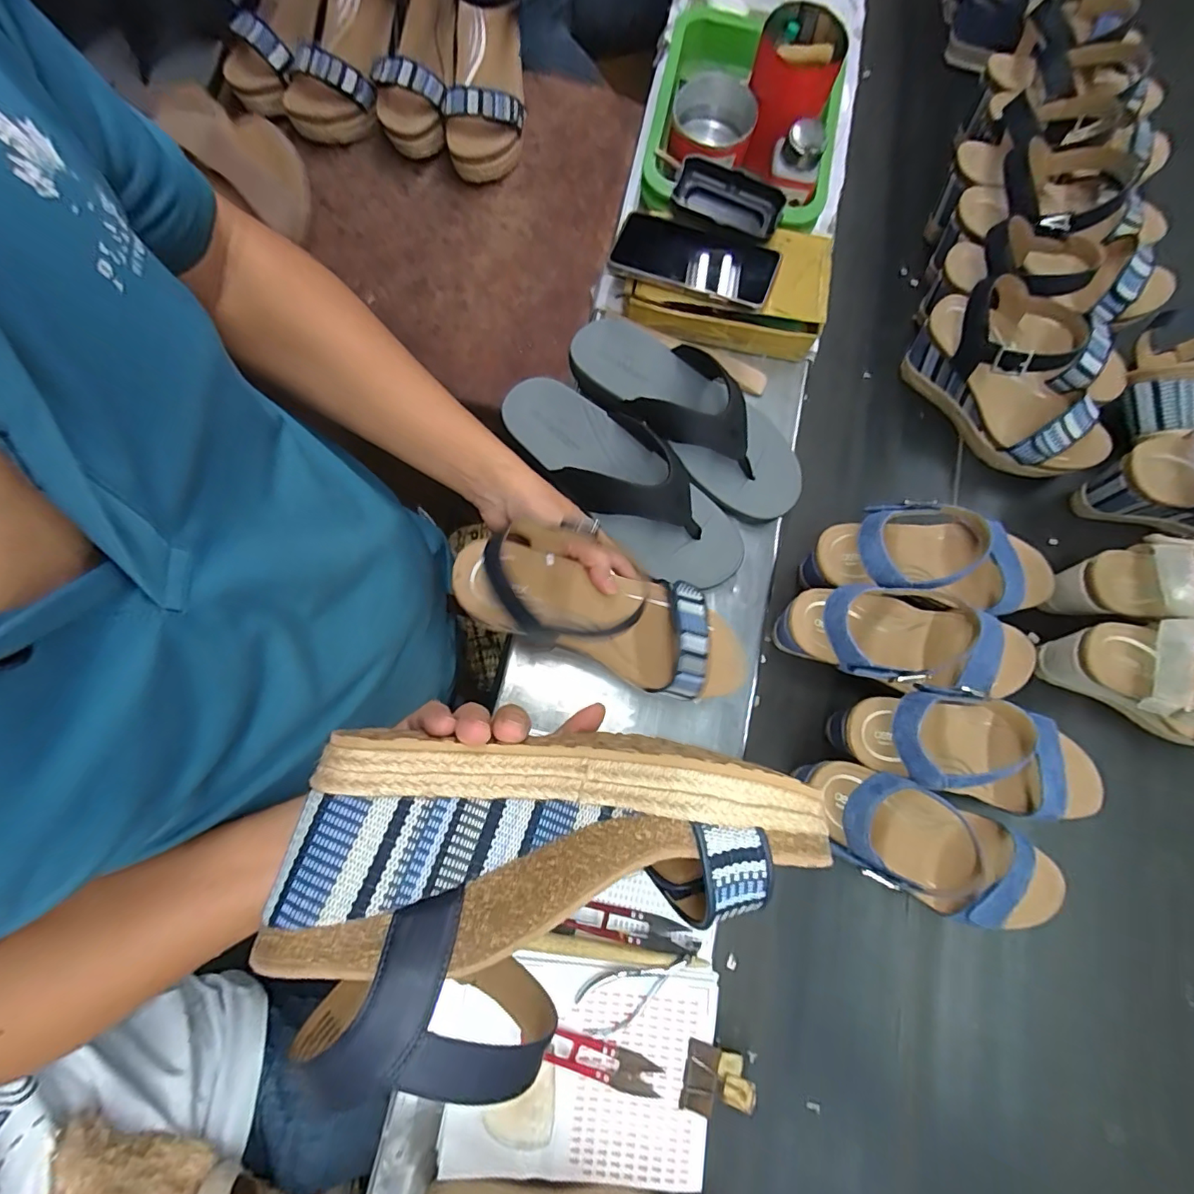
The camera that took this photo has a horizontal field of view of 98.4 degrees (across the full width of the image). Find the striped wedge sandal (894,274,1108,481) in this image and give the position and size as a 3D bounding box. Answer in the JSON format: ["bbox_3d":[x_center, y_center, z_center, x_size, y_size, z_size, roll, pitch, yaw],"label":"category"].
[{"bbox_3d":[0.435,-0.226,0.528,0.218,0.128,0.117,44,81,8],"label":"striped wedge sandal"}]

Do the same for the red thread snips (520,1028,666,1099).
[{"bbox_3d":[-0.004,0.374,0.419,0.118,0.013,0.028,24,79,4],"label":"red thread snips"}]

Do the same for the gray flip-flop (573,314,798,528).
[{"bbox_3d":[0.095,-0.188,0.505,0.267,0.060,0.109,42,81,8],"label":"gray flip-flop"}]

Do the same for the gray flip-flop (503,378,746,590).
[{"bbox_3d":[0.024,-0.114,0.494,0.278,0.071,0.099,40,80,7],"label":"gray flip-flop"}]

